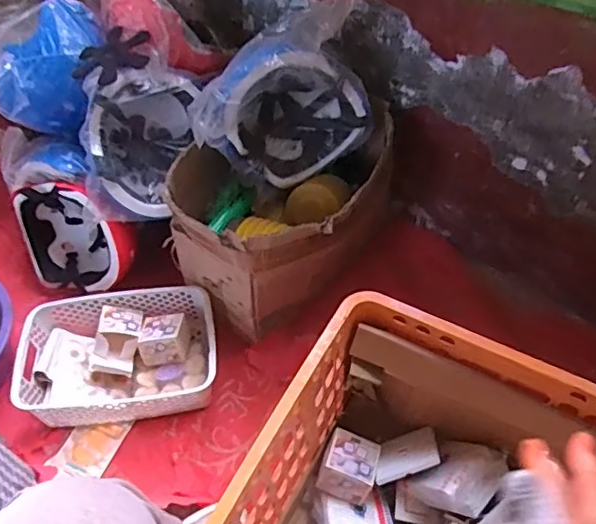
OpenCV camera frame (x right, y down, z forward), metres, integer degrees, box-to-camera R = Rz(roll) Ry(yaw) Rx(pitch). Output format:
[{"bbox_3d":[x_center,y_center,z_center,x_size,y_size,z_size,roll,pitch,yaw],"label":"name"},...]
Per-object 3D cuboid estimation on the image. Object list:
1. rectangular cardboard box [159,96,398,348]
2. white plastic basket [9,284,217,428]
[{"bbox_3d":[-0.007,-0.087,0.927,0.262,0.225,0.371,37,62,27],"label":"rectangular cardboard box"},{"bbox_3d":[-0.280,0.148,0.904,0.299,0.080,0.203,-8,52,-4],"label":"white plastic basket"}]

